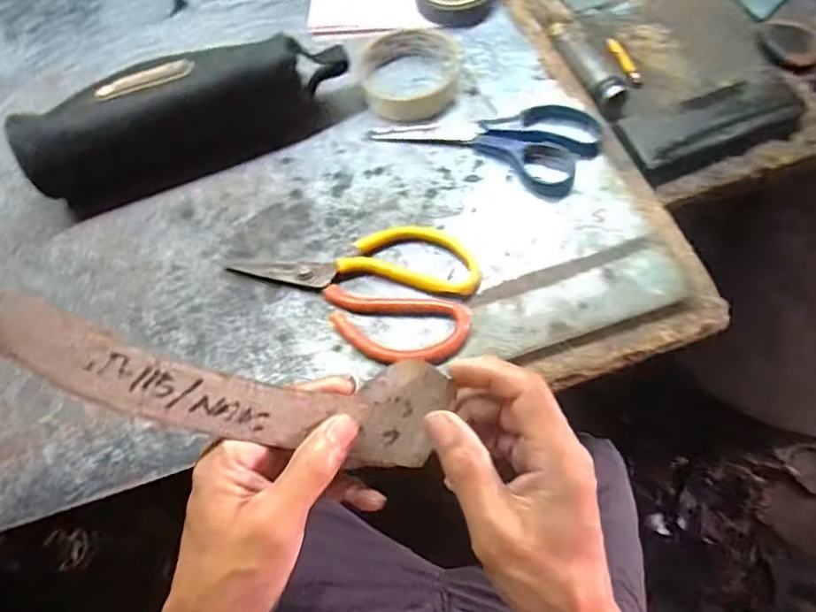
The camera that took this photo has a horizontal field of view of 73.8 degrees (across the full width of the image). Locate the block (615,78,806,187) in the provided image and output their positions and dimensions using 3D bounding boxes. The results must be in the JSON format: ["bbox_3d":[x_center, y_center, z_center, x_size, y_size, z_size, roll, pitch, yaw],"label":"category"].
[{"bbox_3d":[0.249,-0.150,0.450,0.160,0.021,0.059,-24,70,-6],"label":"block"}]

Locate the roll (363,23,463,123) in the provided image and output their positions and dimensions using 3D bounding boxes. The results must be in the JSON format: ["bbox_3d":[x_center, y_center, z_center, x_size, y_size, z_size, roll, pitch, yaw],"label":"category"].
[{"bbox_3d":[0.004,-0.201,0.459,0.080,0.017,0.098,11,70,7],"label":"roll"}]

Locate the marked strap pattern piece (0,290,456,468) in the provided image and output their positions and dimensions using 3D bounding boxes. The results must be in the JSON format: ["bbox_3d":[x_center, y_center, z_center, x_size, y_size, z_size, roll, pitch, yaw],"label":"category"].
[{"bbox_3d":[-0.079,0.044,0.261,0.205,0.005,0.058,11,101,-19],"label":"marked strap pattern piece"}]

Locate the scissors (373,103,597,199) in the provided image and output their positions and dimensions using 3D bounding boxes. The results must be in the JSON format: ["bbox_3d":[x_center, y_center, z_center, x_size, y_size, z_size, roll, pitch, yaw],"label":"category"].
[{"bbox_3d":[0.061,-0.137,0.426,0.168,0.016,0.074,22,72,11],"label":"scissors"}]

